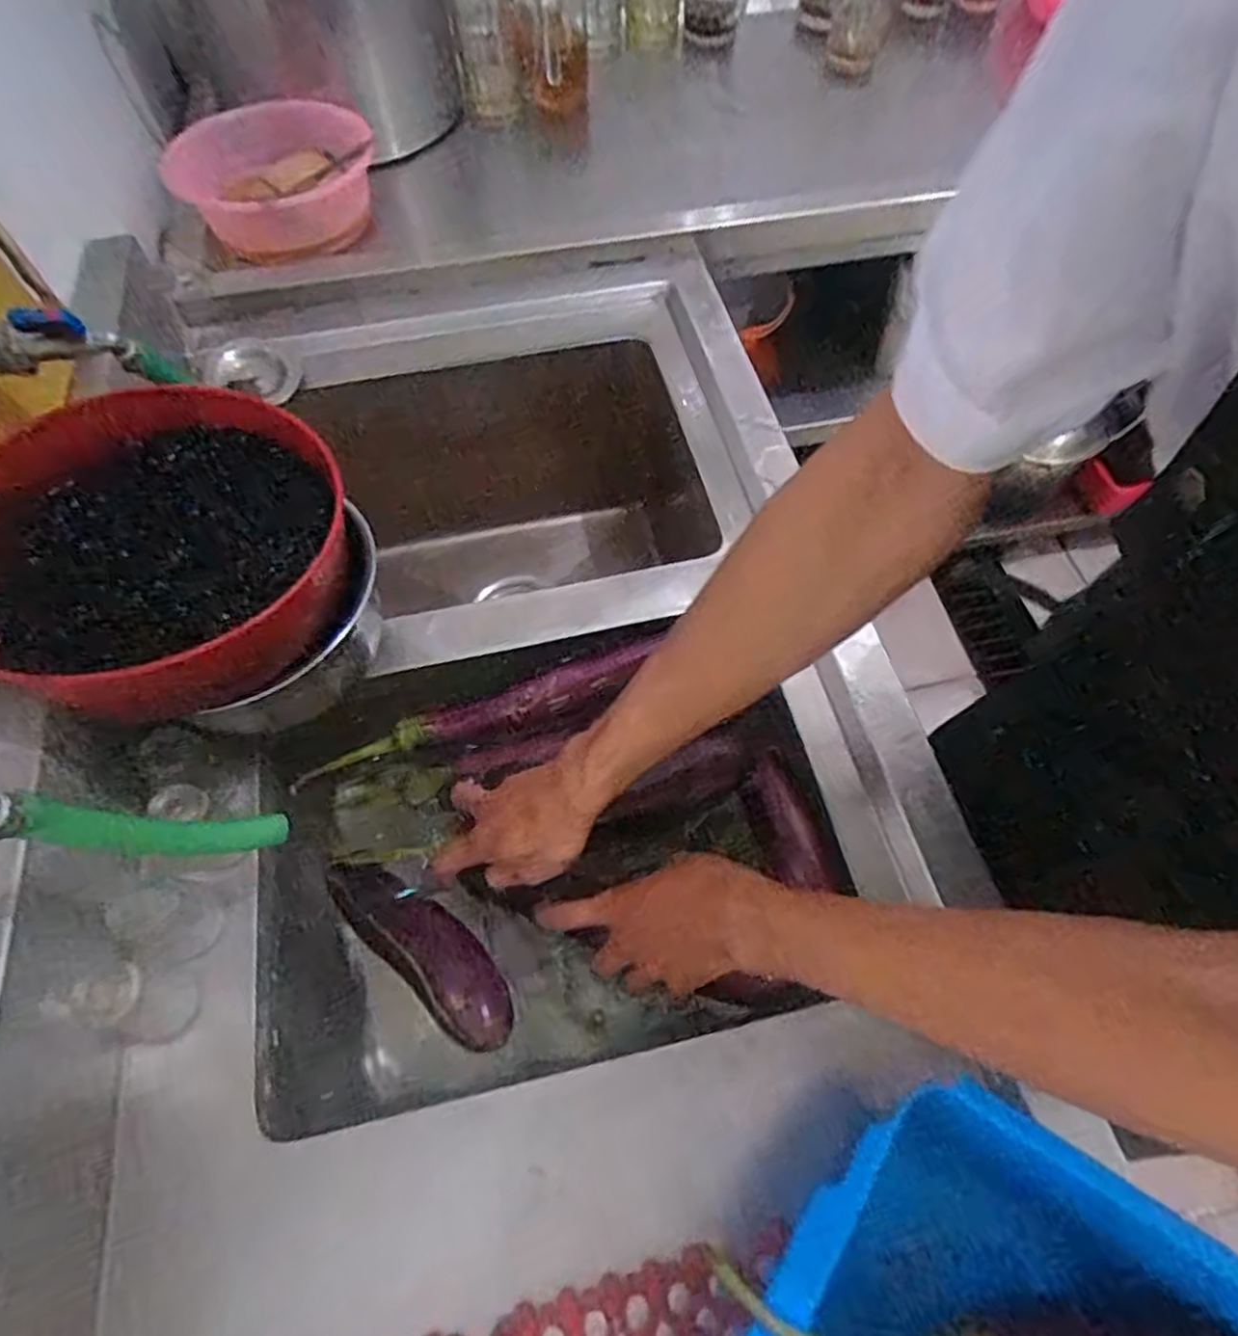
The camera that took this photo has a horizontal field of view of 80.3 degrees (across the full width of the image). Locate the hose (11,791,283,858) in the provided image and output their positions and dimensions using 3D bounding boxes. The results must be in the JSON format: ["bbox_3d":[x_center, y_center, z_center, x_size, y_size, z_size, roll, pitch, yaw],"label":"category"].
[{"bbox_3d":[-0.235,0.083,0.376,0.029,0.142,0.015,-38,65,7],"label":"hose"}]

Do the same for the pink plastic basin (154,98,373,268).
[{"bbox_3d":[-0.359,-0.523,0.802,0.197,0.098,0.197,0,61,0],"label":"pink plastic basin"}]

